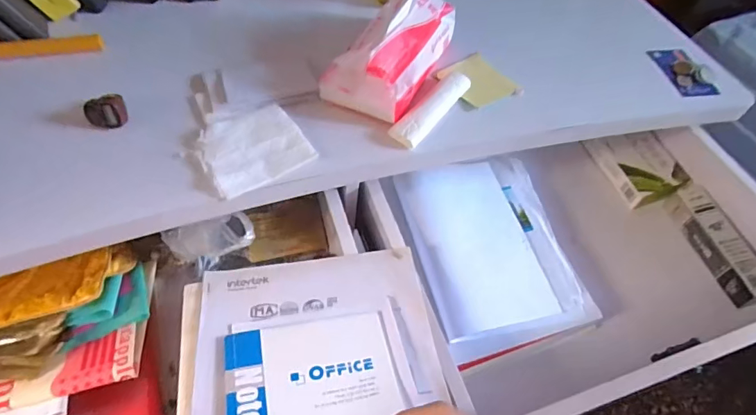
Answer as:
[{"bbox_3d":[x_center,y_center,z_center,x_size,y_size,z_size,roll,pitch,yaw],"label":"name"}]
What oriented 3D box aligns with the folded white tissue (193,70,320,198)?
[{"bbox_3d":[-0.143,-0.084,0.471,0.097,0.011,0.156,-27,61,-23],"label":"folded white tissue"}]

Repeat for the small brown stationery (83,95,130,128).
[{"bbox_3d":[-0.261,-0.092,0.452,0.036,0.022,0.029,-28,61,-24],"label":"small brown stationery"}]

